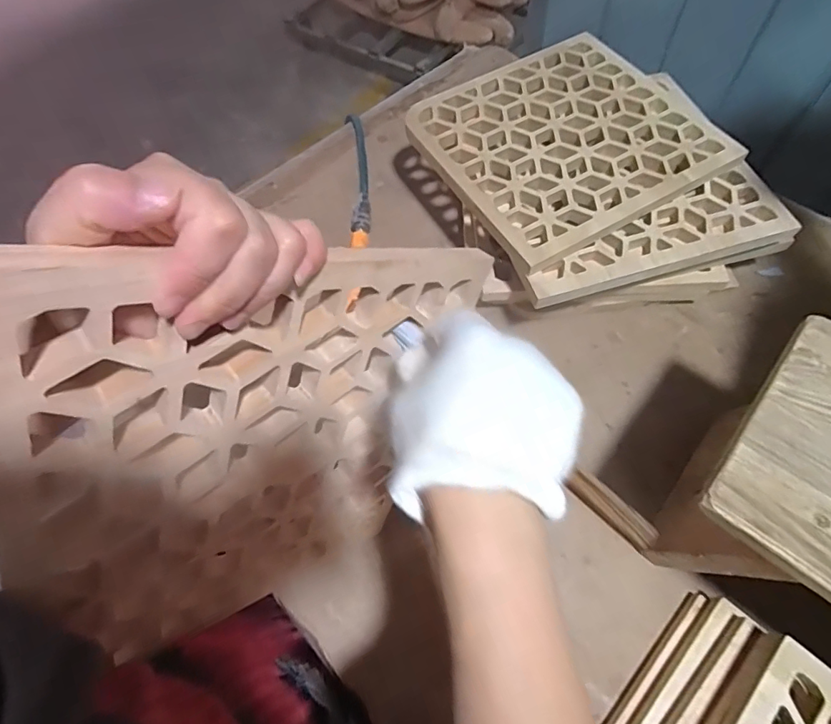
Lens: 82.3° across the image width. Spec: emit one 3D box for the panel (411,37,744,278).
[{"bbox_3d":[0.177,-0.274,0.575,0.300,0.016,0.287,-29,65,-10],"label":"panel"}]

